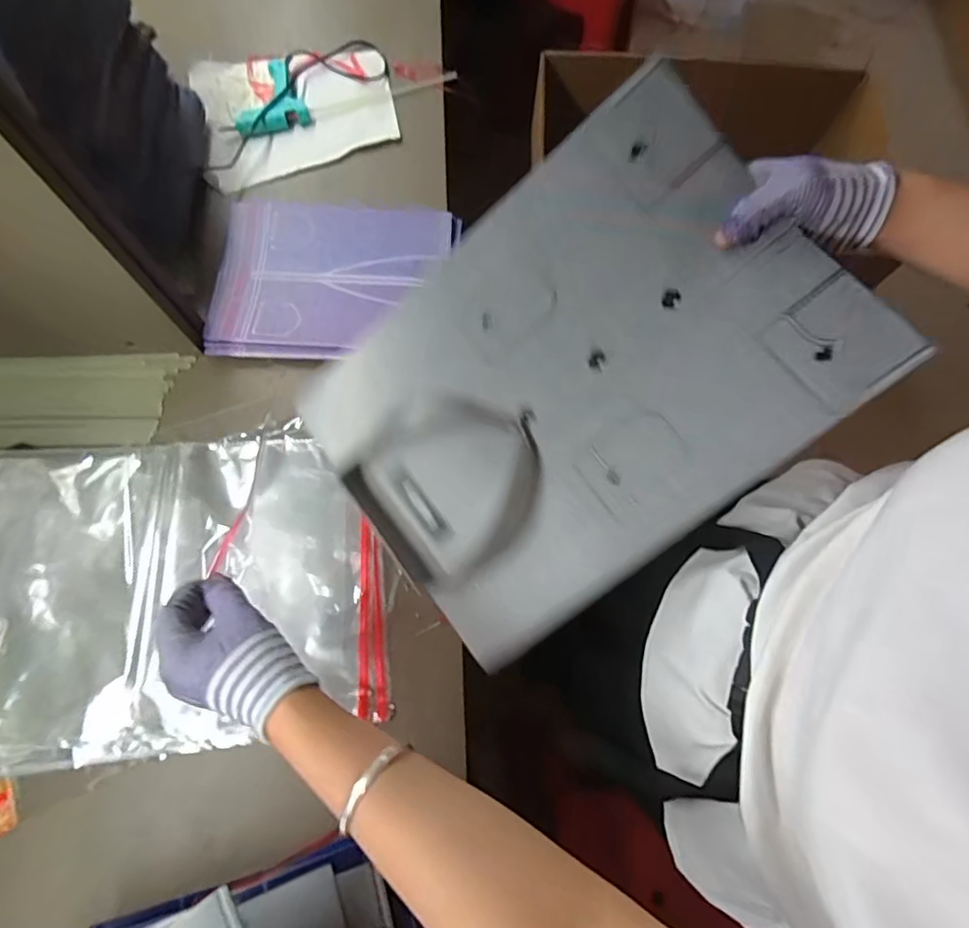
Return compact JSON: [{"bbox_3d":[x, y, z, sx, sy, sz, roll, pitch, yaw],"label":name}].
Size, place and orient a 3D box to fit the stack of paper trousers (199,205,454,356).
[{"bbox_3d":[-0.189,-0.237,0.680,0.291,0.026,0.227,0,73,0],"label":"stack of paper trousers"}]

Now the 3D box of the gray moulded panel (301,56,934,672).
[{"bbox_3d":[0.062,-0.060,0.413,0.373,0.025,0.280,-39,83,13],"label":"gray moulded panel"}]

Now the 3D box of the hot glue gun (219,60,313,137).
[{"bbox_3d":[-0.332,-0.531,0.784,0.126,0.027,0.126,-26,79,-13],"label":"hot glue gun"}]

